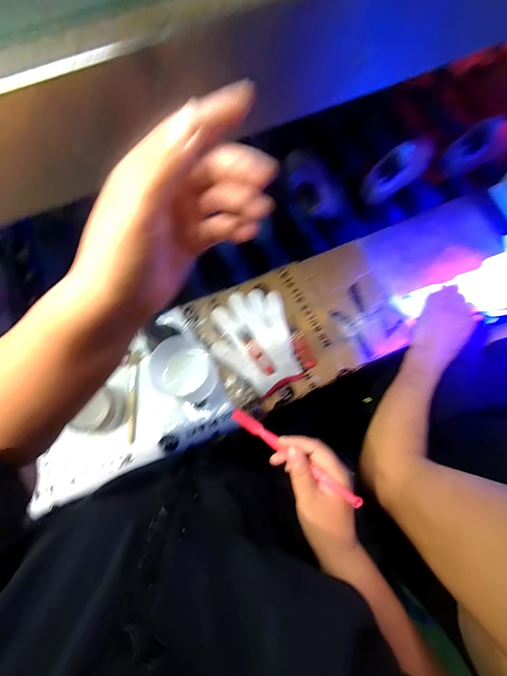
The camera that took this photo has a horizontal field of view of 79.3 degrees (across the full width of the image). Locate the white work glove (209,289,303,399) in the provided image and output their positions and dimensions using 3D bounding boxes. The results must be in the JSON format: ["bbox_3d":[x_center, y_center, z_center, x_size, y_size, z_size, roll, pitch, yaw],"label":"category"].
[{"bbox_3d":[0.000,0.003,0.559,0.138,0.012,0.192,-13,72,-2],"label":"white work glove"}]

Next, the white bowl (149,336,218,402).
[{"bbox_3d":[-0.109,0.050,0.509,0.094,0.085,0.098,-1,72,2],"label":"white bowl"}]

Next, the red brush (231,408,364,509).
[{"bbox_3d":[0.043,0.133,0.353,0.171,0.012,0.016,28,78,27],"label":"red brush"}]

